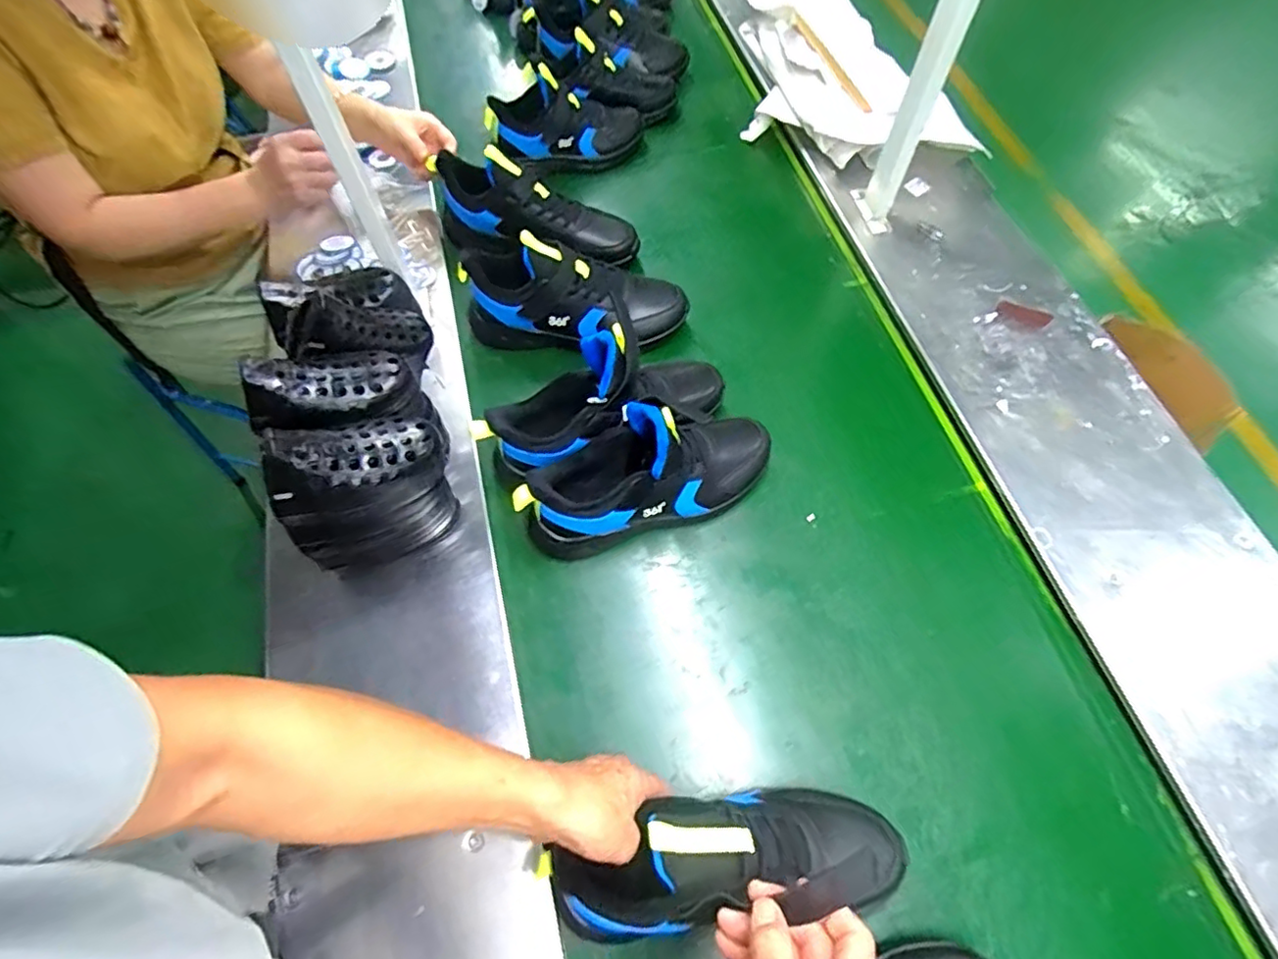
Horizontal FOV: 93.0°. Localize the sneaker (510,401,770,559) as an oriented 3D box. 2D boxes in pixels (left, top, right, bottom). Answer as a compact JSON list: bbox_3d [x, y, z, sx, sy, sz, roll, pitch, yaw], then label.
[{"bbox_3d":[0.014,-0.009,0.642,0.283,0.156,0.092,-17,66,-8],"label":"sneaker"}]

